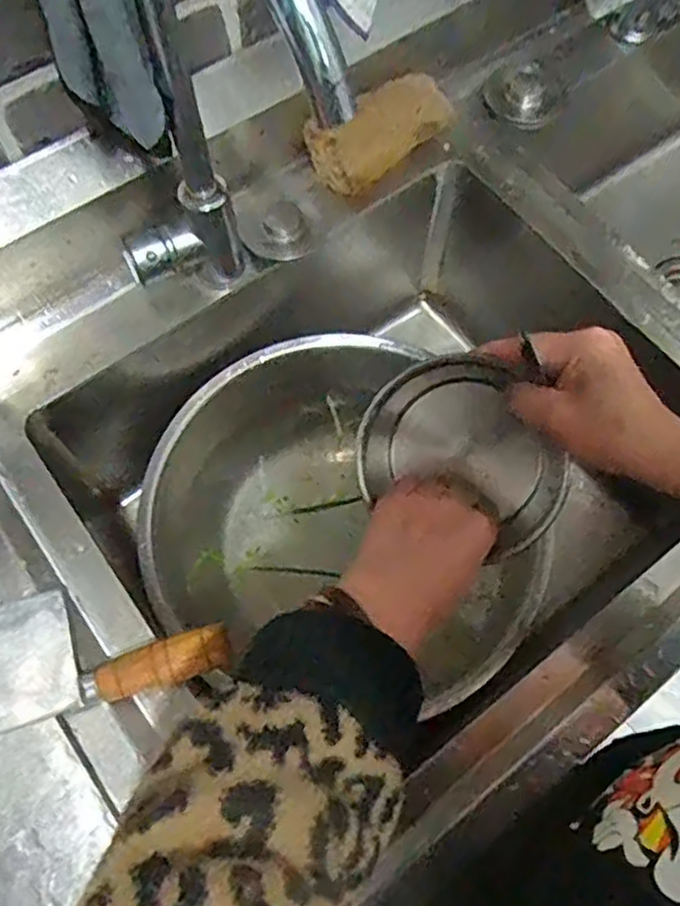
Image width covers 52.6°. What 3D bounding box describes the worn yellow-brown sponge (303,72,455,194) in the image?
[{"bbox_3d":[0.042,-0.315,0.665,0.069,0.052,0.149,41,71,14],"label":"worn yellow-brown sponge"}]

